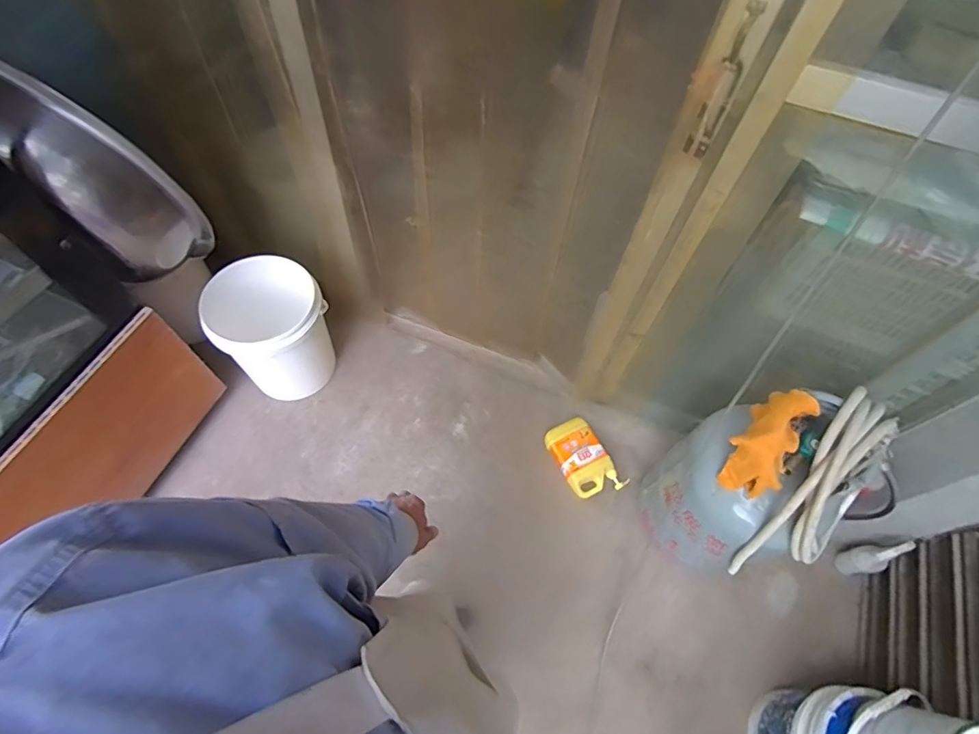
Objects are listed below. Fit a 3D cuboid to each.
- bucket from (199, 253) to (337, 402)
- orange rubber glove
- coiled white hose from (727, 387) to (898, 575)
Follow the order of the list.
[{"bbox_3d":[-0.655,-0.107,1.502,0.308,0.391,0.301,2,61,-3],"label":"bucket"},{"bbox_3d":[0.534,0.153,0.945,0.120,0.106,0.239,28,104,12],"label":"orange rubber glove"},{"bbox_3d":[0.621,0.281,0.963,0.111,0.486,0.162,26,20,11],"label":"coiled white hose"}]

